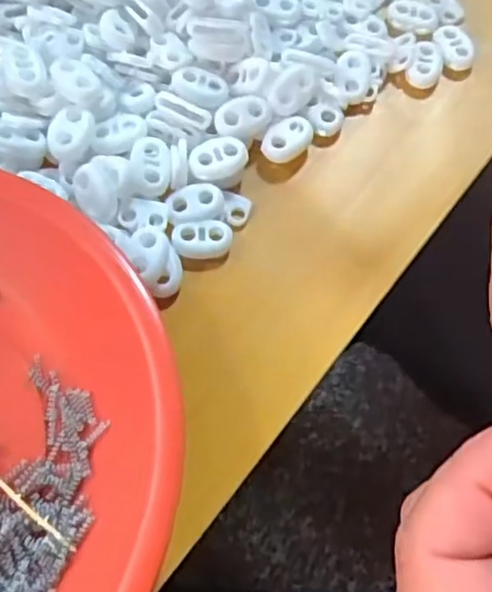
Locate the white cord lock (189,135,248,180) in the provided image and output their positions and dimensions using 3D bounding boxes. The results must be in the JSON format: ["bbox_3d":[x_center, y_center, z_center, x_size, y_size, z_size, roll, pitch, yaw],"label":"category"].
[{"bbox_3d":[-0.011,-0.052,0.250,0.022,0.006,0.016,-22,69,-11],"label":"white cord lock"}]

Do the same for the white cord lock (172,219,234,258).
[{"bbox_3d":[-0.016,-0.021,0.245,0.021,0.005,0.013,-4,67,-3],"label":"white cord lock"}]

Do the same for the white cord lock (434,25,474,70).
[{"bbox_3d":[0.087,-0.107,0.284,0.014,0.006,0.022,-8,67,-5],"label":"white cord lock"}]

